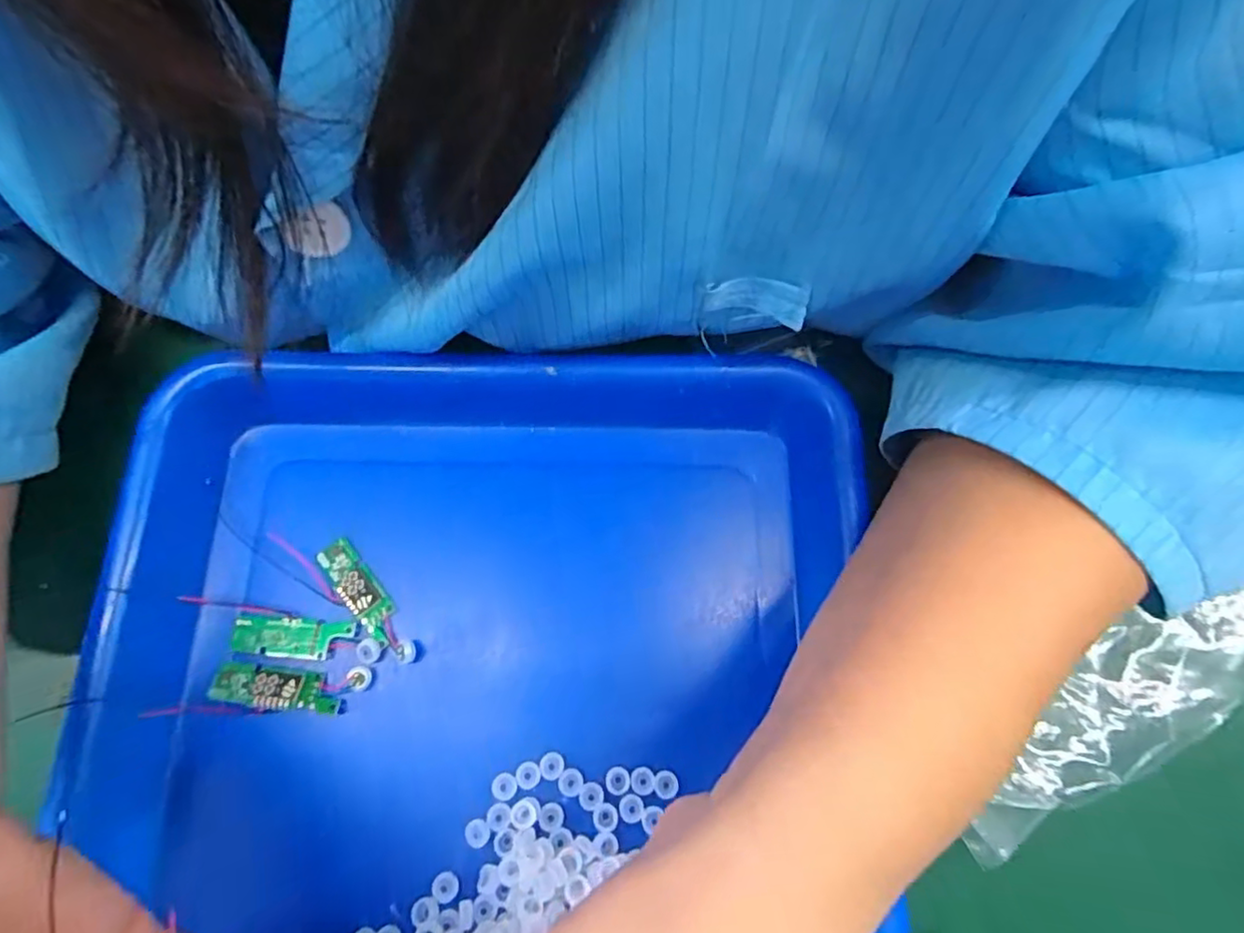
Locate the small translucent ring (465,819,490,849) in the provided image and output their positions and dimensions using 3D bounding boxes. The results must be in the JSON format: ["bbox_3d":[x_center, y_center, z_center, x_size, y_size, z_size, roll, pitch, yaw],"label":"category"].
[{"bbox_3d":[-0.045,0.114,0.193,0.008,0.004,0.008,0,76,1],"label":"small translucent ring"}]

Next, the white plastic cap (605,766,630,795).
[{"bbox_3d":[-0.001,0.101,0.200,0.008,0.004,0.008,0,76,1],"label":"white plastic cap"}]

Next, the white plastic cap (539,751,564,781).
[{"bbox_3d":[-0.023,0.096,0.199,0.008,0.004,0.008,0,76,1],"label":"white plastic cap"}]

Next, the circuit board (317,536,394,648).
[{"bbox_3d":[-0.093,0.044,0.220,0.013,0.005,0.041,-42,79,-8],"label":"circuit board"}]

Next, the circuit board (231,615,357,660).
[{"bbox_3d":[-0.114,0.059,0.214,0.042,0.004,0.013,4,76,2],"label":"circuit board"}]

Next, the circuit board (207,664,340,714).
[{"bbox_3d":[-0.116,0.074,0.208,0.040,0.007,0.013,4,76,2],"label":"circuit board"}]

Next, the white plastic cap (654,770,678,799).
[{"bbox_3d":[0.014,0.102,0.200,0.008,0.004,0.008,0,76,1],"label":"white plastic cap"}]

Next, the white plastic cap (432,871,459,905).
[{"bbox_3d":[-0.054,0.130,0.191,0.008,0.004,0.008,0,76,1],"label":"white plastic cap"}]

